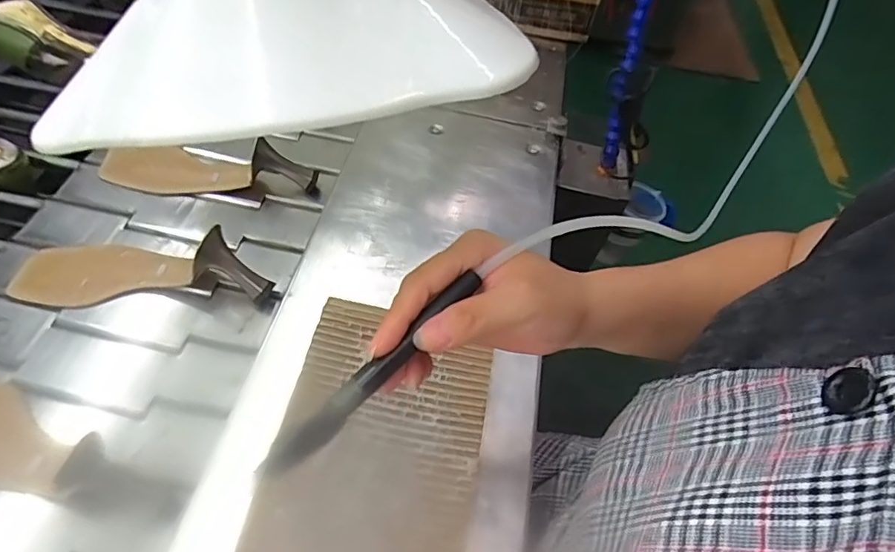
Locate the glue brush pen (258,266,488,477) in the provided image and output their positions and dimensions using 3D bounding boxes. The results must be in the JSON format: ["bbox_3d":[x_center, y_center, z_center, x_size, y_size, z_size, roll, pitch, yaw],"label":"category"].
[{"bbox_3d":[-0.035,0.049,0.273,0.137,0.011,0.012,-43,66,-12],"label":"glue brush pen"}]

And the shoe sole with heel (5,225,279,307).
[{"bbox_3d":[-0.301,-0.015,0.535,0.243,0.064,0.069,3,53,-10],"label":"shoe sole with heel"}]

